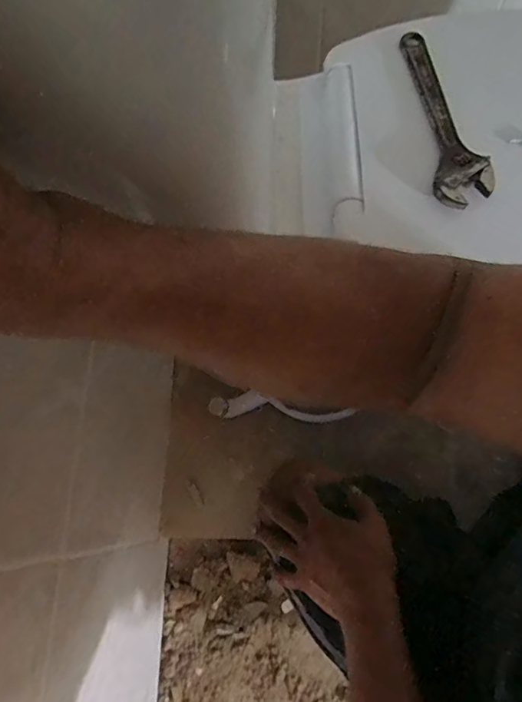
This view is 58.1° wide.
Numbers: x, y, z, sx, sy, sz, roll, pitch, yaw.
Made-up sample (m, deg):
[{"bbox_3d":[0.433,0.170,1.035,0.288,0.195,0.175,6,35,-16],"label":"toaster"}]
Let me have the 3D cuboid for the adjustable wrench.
[{"bbox_3d":[0.162,-0.213,0.420,0.045,0.020,0.199,-5,71,0],"label":"adjustable wrench"}]

